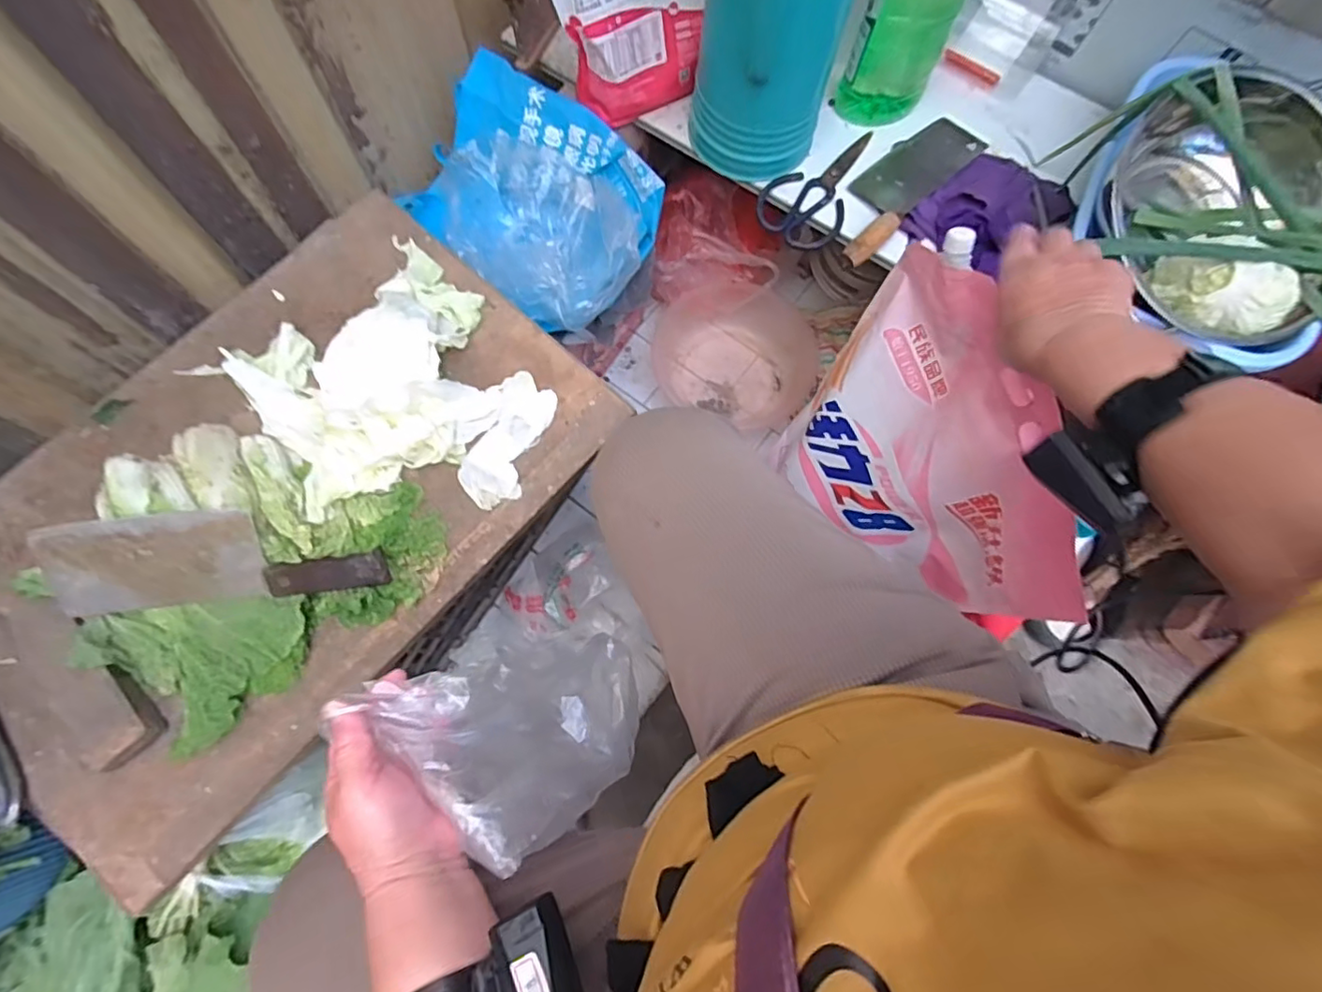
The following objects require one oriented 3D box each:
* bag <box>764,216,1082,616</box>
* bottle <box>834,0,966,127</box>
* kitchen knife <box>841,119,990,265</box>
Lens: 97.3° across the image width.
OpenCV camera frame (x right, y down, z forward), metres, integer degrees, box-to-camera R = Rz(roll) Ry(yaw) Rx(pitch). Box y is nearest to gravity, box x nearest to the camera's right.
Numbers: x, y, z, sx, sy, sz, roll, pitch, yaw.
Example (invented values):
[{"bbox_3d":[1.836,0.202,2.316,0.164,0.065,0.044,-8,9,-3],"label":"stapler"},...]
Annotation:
[{"bbox_3d":[0.263,-0.037,0.633,0.135,0.307,0.357,-21,76,-7],"label":"bag"},{"bbox_3d":[0.278,-0.534,0.637,0.094,0.234,0.069,27,76,6],"label":"bottle"},{"bbox_3d":[0.285,-0.375,0.701,0.241,0.025,0.082,-43,80,-12],"label":"kitchen knife"}]

